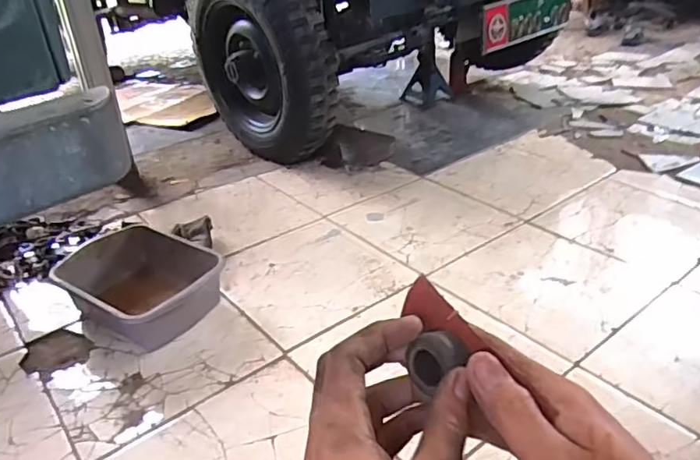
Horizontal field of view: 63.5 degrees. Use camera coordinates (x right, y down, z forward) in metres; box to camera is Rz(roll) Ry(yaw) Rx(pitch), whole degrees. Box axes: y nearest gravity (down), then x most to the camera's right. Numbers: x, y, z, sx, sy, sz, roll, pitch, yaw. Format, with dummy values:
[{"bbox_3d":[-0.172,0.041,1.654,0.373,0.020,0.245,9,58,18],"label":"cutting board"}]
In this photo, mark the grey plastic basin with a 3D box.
[{"bbox_3d":[-0.455,0.123,1.275,0.317,0.145,0.254,18,37,31],"label":"grey plastic basin"}]

